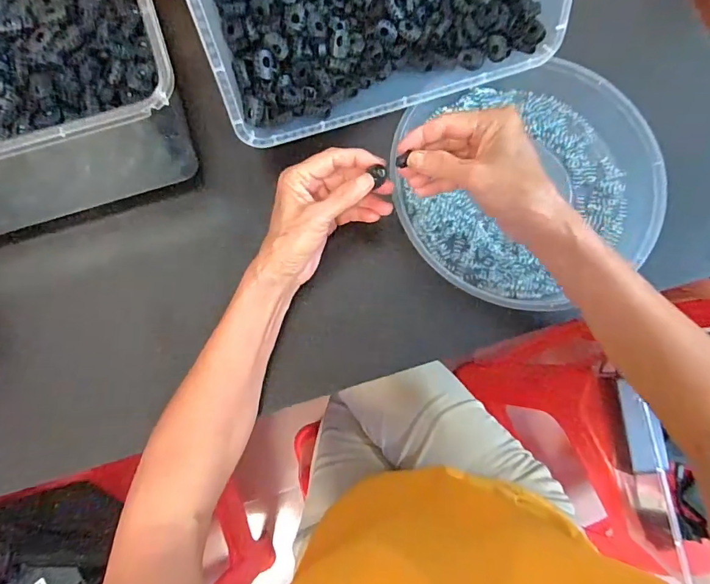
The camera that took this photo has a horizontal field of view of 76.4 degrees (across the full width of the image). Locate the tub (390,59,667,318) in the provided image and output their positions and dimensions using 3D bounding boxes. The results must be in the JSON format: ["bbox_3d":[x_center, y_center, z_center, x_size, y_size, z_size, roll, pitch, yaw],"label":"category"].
[{"bbox_3d":[0.152,-0.097,0.408,0.228,0.038,0.211,0,80,0],"label":"tub"}]

